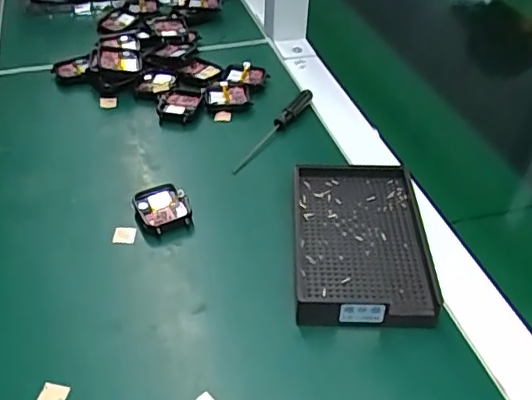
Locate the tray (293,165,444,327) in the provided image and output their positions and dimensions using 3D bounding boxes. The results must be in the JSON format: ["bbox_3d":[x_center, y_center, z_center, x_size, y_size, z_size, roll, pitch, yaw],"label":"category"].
[{"bbox_3d":[0.066,0.028,0.406,0.090,0.024,0.137,1,42,1],"label":"tray"}]

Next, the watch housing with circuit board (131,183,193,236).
[{"bbox_3d":[-0.078,0.006,0.436,0.039,0.011,0.044,-19,45,-20],"label":"watch housing with circuit board"}]

